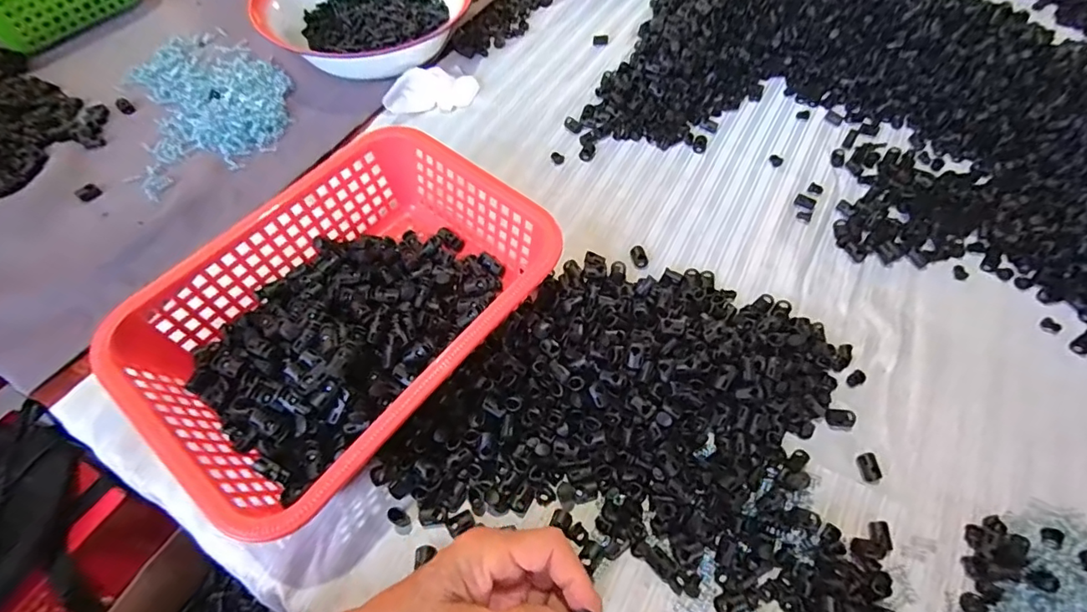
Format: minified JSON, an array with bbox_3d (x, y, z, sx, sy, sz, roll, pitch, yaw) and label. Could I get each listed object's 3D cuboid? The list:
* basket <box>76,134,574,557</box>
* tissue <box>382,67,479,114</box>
[{"bbox_3d":[-0.149,0.007,0.418,0.215,0.091,0.297,36,66,18],"label":"basket"},{"bbox_3d":[-0.133,-0.254,0.608,0.107,0.033,0.045,-11,61,-7],"label":"tissue"}]

